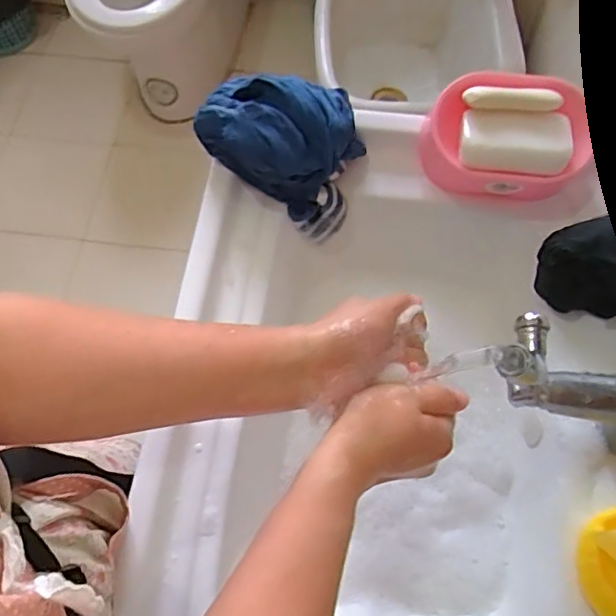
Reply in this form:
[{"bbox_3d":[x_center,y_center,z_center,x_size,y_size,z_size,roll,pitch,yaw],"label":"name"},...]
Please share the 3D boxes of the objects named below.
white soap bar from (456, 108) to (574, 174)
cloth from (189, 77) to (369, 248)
[{"bbox_3d":[0.194,-0.155,0.535,0.098,0.027,0.050,3,67,3],"label":"white soap bar"},{"bbox_3d":[-0.024,-0.164,0.577,0.149,0.123,0.106,20,69,10],"label":"cloth"}]

